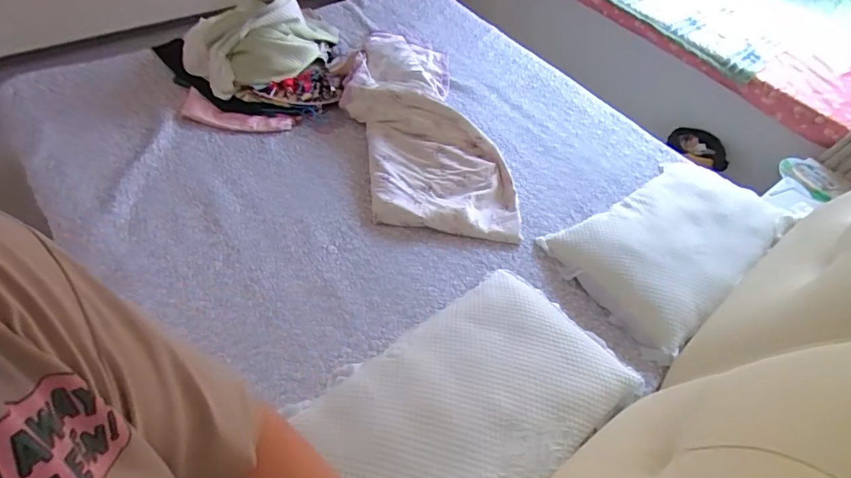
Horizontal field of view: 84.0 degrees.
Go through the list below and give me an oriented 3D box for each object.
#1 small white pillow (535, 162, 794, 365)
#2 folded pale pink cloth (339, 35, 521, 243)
[{"bbox_3d":[0.683,-0.017,1.327,0.637,0.107,0.424,-33,65,-23],"label":"small white pillow"},{"bbox_3d":[-0.033,-0.405,1.554,0.426,0.129,1.005,-12,58,-12],"label":"folded pale pink cloth"}]

